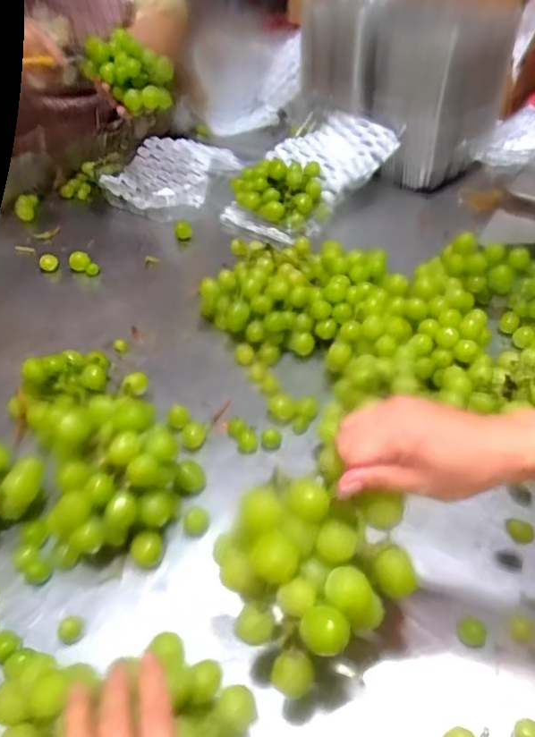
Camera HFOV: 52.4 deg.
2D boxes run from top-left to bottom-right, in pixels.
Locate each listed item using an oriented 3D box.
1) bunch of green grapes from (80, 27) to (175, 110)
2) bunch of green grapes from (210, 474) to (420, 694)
[{"bbox_3d":[-0.202,-0.425,0.782,0.116,0.077,0.088,-4,43,-3],"label":"bunch of green grapes"},{"bbox_3d":[0.030,0.124,0.348,0.117,0.078,0.106,-11,46,-8],"label":"bunch of green grapes"}]

